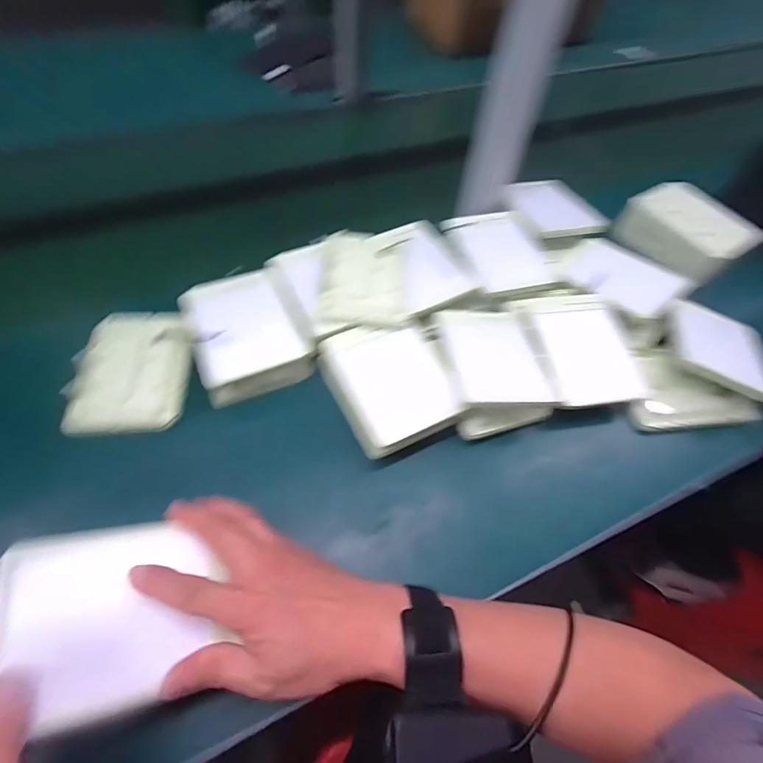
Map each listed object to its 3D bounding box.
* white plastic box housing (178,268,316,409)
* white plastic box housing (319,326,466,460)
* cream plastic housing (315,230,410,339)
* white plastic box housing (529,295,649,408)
[{"bbox_3d":[-0.145,-0.051,0.451,0.111,0.063,0.137,-20,61,-16],"label":"white plastic box housing"},{"bbox_3d":[0.009,0.007,0.435,0.107,0.057,0.138,-22,61,-17],"label":"white plastic box housing"},{"bbox_3d":[-0.019,-0.118,0.465,0.093,0.018,0.155,3,57,-2],"label":"cream plastic housing"},{"bbox_3d":[0.225,-0.037,0.453,0.106,0.021,0.138,-5,66,-9],"label":"white plastic box housing"}]

